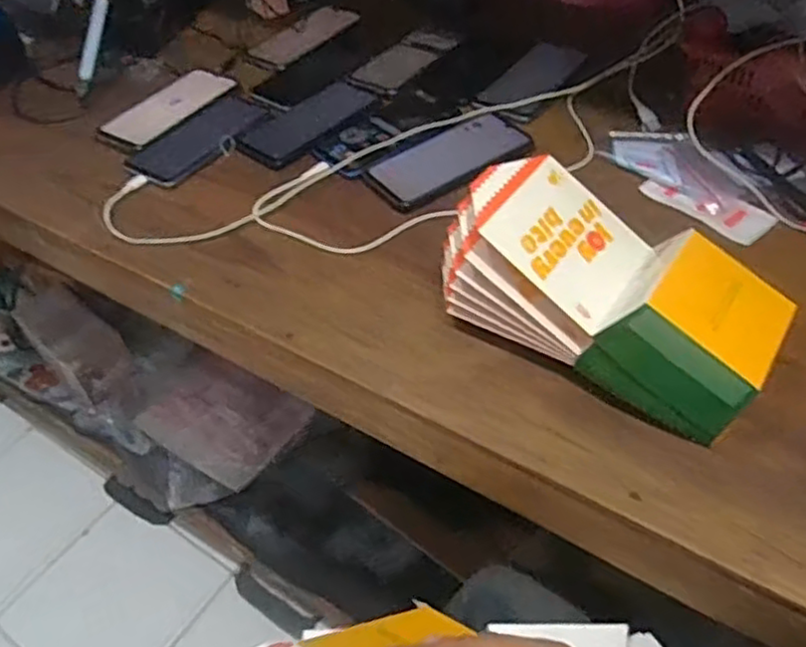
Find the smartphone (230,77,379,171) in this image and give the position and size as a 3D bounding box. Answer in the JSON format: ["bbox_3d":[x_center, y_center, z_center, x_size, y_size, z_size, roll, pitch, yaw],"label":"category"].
[{"bbox_3d":[-0.102,-0.228,0.770,0.164,0.008,0.080,-35,55,-26],"label":"smartphone"}]

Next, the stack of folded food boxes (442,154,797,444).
[{"bbox_3d":[0.146,-0.026,0.501,0.233,0.104,0.110,26,54,24],"label":"stack of folded food boxes"}]

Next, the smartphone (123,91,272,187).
[{"bbox_3d":[-0.222,-0.206,0.761,0.078,0.006,0.167,27,54,25],"label":"smartphone"}]

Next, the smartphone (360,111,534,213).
[{"bbox_3d":[0.048,-0.166,0.696,0.165,0.010,0.089,-29,52,-22],"label":"smartphone"}]

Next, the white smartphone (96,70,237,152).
[{"bbox_3d":[-0.274,-0.249,0.794,0.072,0.010,0.155,27,54,25],"label":"white smartphone"}]

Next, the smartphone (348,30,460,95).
[{"bbox_3d":[0.003,-0.320,0.836,0.076,0.009,0.146,28,55,26],"label":"smartphone"}]

